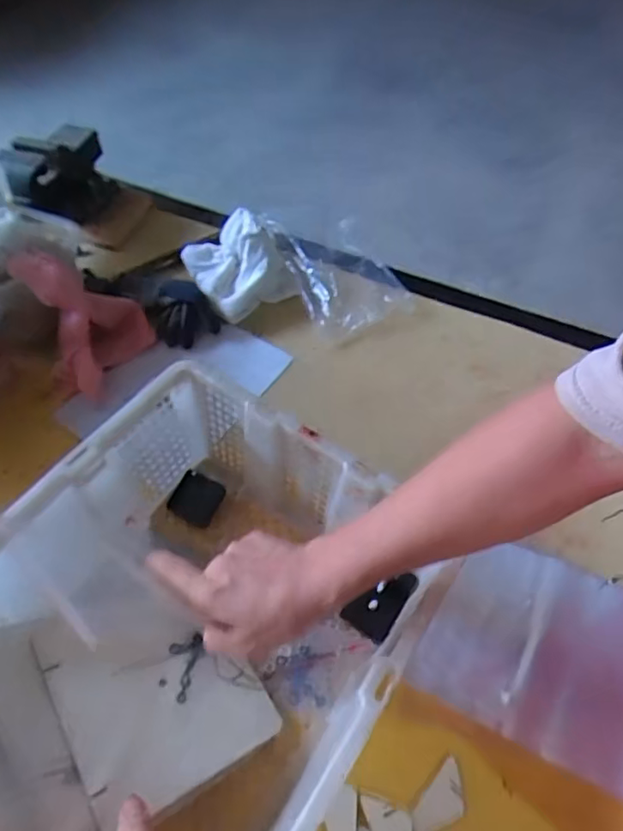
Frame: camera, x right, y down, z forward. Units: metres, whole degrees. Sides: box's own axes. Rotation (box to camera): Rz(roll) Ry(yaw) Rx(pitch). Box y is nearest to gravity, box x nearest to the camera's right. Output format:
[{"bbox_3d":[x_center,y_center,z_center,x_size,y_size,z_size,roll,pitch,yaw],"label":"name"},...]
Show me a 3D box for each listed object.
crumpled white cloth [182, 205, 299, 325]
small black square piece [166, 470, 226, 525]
[{"bbox_3d":[-0.118,-0.241,0.868,0.138,0.079,0.172,-27,61,-20],"label":"crumpled white cloth"},{"bbox_3d":[-0.139,0.101,0.670,0.057,0.006,0.055,24,84,-1],"label":"small black square piece"}]

